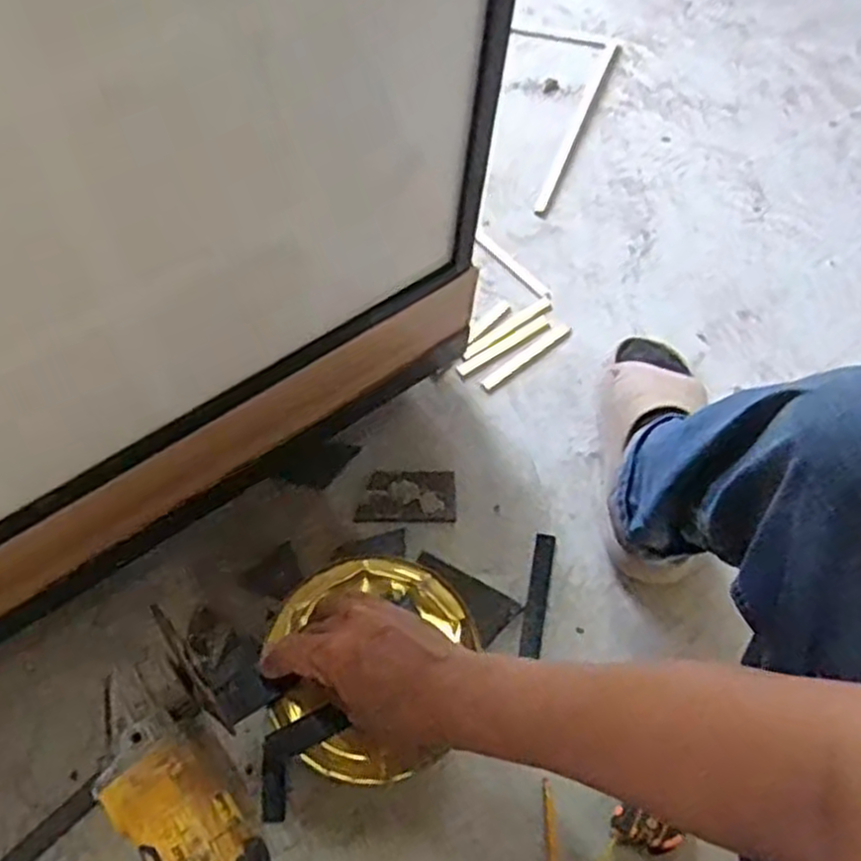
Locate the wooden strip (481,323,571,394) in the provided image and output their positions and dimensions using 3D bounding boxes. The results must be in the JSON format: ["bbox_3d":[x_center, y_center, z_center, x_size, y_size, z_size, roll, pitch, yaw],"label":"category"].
[{"bbox_3d":[0.119,-0.091,0.950,0.141,0.006,0.018,-36,72,-20],"label":"wooden strip"}]

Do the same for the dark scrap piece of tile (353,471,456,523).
[{"bbox_3d":[-0.026,0.072,0.858,0.107,0.007,0.058,0,63,-5],"label":"dark scrap piece of tile"}]

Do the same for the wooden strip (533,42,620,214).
[{"bbox_3d":[0.212,-0.443,1.115,0.015,0.015,0.353,21,64,8],"label":"wooden strip"}]

